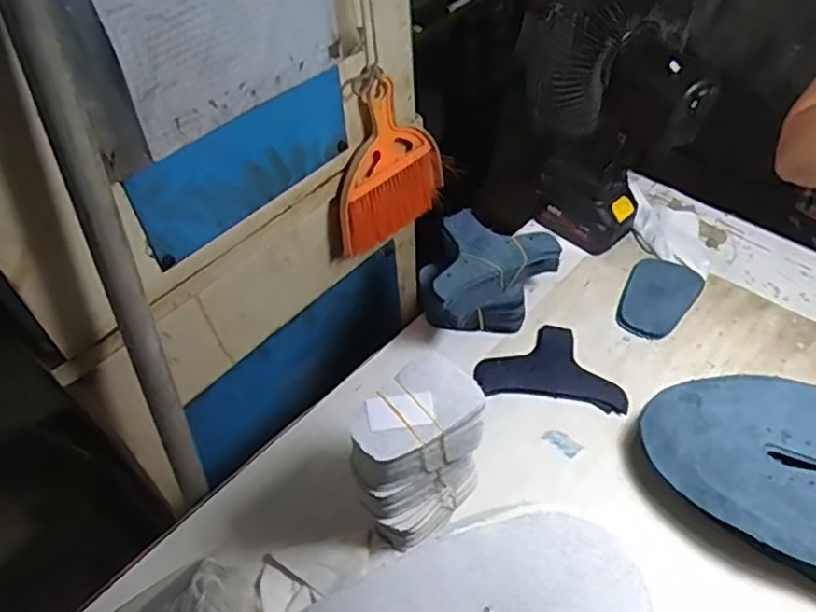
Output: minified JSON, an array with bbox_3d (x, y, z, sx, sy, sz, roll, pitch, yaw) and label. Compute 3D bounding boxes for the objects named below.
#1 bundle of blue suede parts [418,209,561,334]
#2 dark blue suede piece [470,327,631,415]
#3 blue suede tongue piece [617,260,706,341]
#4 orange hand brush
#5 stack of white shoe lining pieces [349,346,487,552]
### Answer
[{"bbox_3d":[0.074,-0.028,0.681,0.149,0.107,0.091,-25,51,-18],"label":"bundle of blue suede parts"},{"bbox_3d":[0.148,0.061,0.669,0.145,0.004,0.094,7,49,9],"label":"dark blue suede piece"},{"bbox_3d":[0.273,-0.010,0.714,0.074,0.018,0.111,30,56,26],"label":"blue suede tongue piece"},{"bbox_3d":[-0.021,-0.158,0.739,0.026,0.180,0.157,33,58,29],"label":"orange hand brush"},{"bbox_3d":[0.009,0.127,0.522,0.068,0.156,0.105,33,57,28],"label":"stack of white shoe lining pieces"}]

